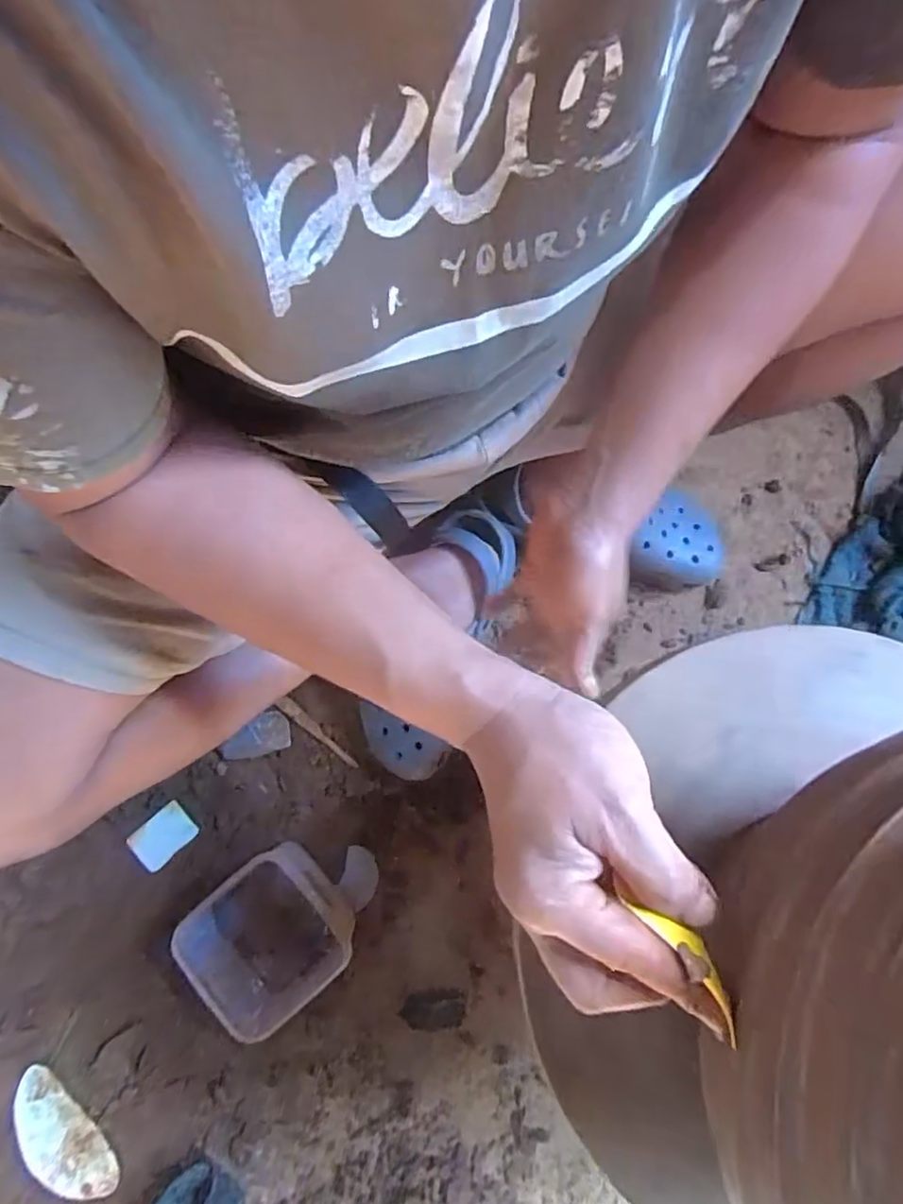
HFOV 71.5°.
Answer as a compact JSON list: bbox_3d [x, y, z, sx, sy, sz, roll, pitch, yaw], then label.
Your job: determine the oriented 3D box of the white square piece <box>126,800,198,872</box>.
[{"bbox_3d":[-0.314,0.255,0.681,0.069,0.004,0.047,-41,103,-8],"label":"white square piece"}]

